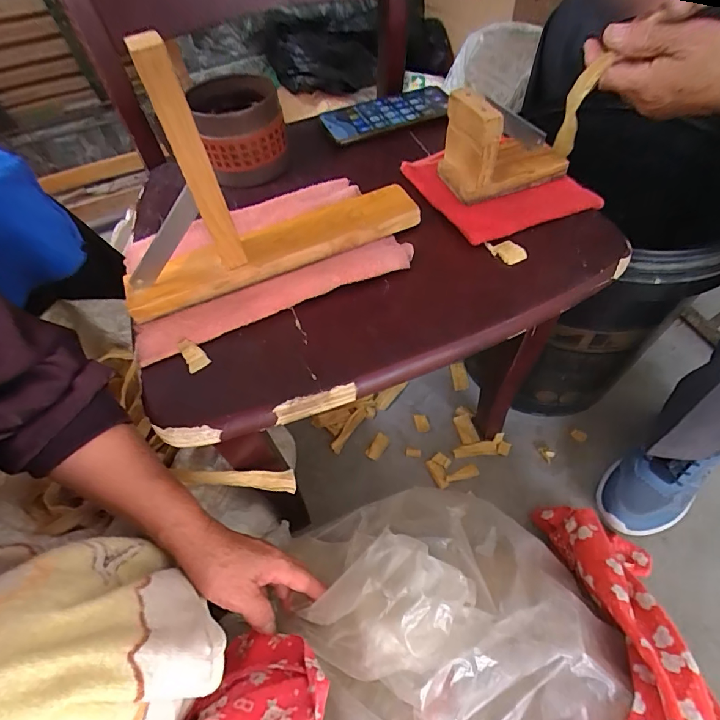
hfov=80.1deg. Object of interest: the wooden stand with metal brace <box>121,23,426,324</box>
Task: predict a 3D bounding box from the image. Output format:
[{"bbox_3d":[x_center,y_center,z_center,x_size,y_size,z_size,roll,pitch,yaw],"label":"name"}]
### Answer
[{"bbox_3d":[-0.082,-0.145,0.322,0.258,0.166,0.064,-23,57,-12],"label":"wooden stand with metal brace"}]

